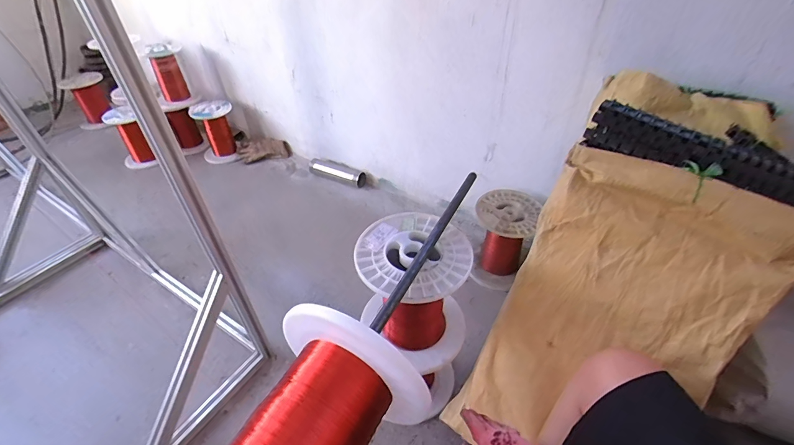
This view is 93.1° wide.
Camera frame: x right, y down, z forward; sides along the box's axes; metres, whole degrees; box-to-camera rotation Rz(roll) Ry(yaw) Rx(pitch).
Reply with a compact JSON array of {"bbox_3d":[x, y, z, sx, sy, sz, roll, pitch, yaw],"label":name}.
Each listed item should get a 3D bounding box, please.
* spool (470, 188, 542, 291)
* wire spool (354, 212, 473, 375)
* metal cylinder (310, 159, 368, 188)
[{"bbox_3d":[0.308,0.047,1.145,0.165,0.215,0.211,20,46,20],"label":"spool"},{"bbox_3d":[0.033,0.130,0.717,0.201,0.223,0.187,-1,41,1],"label":"wire spool"},{"bbox_3d":[-0.251,-0.204,1.548,0.264,0.053,0.064,19,45,22],"label":"metal cylinder"}]

